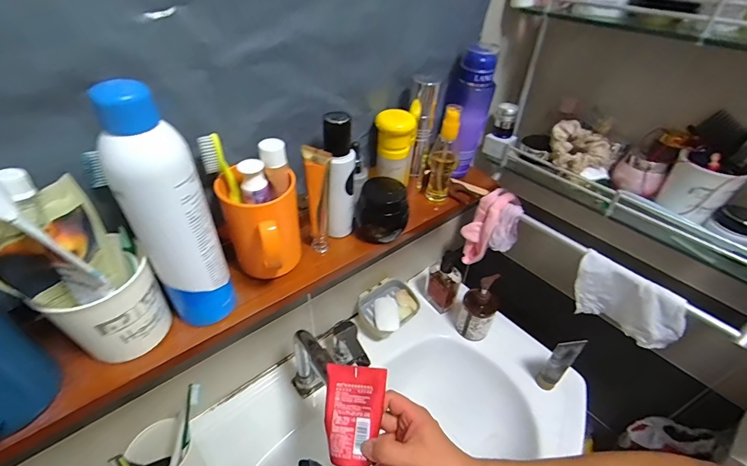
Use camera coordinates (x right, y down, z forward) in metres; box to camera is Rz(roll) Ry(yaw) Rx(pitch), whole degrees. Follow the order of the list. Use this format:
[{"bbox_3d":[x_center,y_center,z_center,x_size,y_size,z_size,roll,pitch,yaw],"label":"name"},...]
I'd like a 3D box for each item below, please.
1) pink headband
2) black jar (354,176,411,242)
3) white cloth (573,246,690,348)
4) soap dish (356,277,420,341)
[{"bbox_3d":[0.246,-0.010,0.768,0.067,0.168,0.081,33,49,32],"label":"pink headband"},{"bbox_3d":[0.011,-0.031,0.466,0.072,0.063,0.082,4,40,3],"label":"black jar"},{"bbox_3d":[0.422,0.118,0.593,0.033,0.118,0.163,-29,49,-32],"label":"white cloth"},{"bbox_3d":[0.030,0.155,0.732,0.100,0.044,0.126,30,47,29],"label":"soap dish"}]

